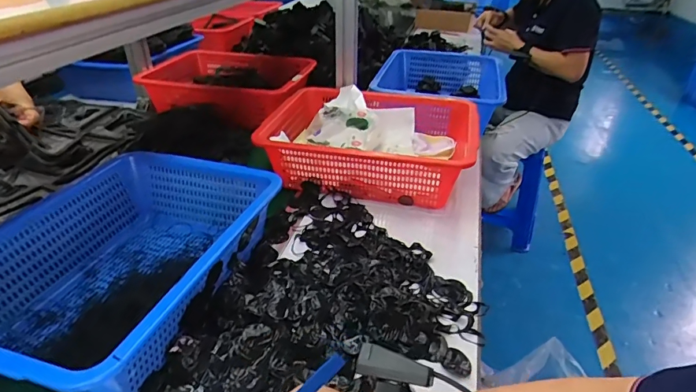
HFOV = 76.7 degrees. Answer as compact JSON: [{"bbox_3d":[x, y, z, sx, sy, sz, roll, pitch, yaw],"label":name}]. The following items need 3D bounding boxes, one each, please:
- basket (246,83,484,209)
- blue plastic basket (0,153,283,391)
[{"bbox_3d":[0.050,-0.104,0.875,0.383,0.122,0.294,10,33,14],"label":"basket"},{"bbox_3d":[-0.313,0.086,0.585,0.325,0.128,0.378,11,33,16],"label":"blue plastic basket"}]

